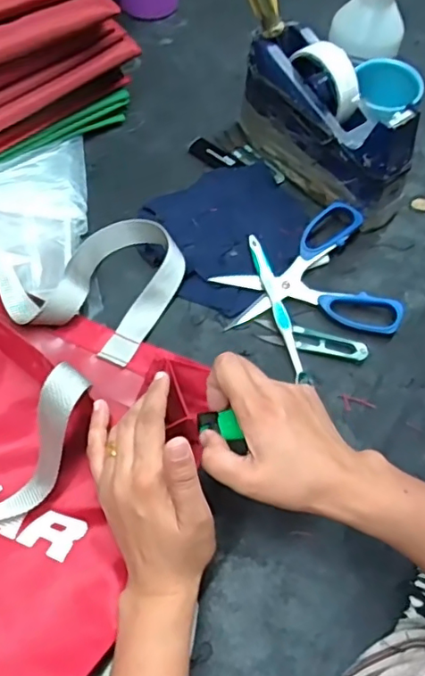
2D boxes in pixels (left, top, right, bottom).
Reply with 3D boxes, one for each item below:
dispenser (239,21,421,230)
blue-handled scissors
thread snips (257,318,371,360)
[{"bbox_3d":[0.115,-0.215,0.559,0.072,0.114,0.202,-35,69,-20],"label":"dispenser"},{"bbox_3d":[0.086,-0.057,0.521,0.157,0.026,0.139,-14,63,-11],"label":"blue-handled scissors"},{"bbox_3d":[0.090,0.001,0.501,0.102,0.006,0.023,16,61,5],"label":"thread snips"}]

